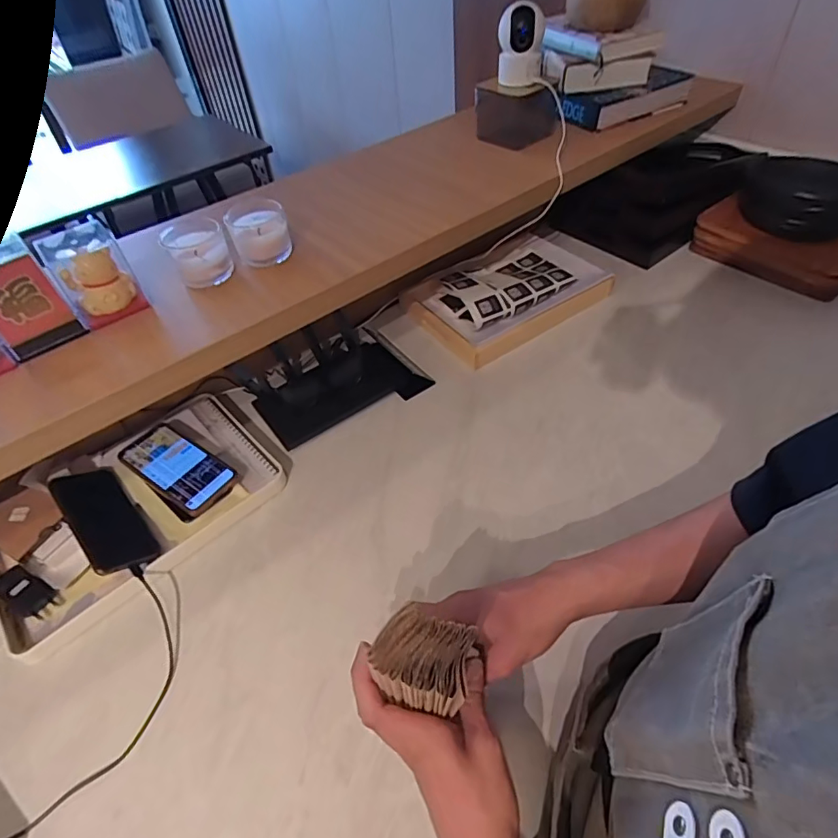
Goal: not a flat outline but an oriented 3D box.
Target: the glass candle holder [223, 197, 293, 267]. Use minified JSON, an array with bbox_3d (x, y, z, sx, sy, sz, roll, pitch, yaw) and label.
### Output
[{"bbox_3d":[-0.219,-0.257,0.700,0.076,0.062,0.075,-18,49,-11],"label":"glass candle holder"}]

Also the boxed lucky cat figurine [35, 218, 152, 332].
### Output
[{"bbox_3d":[-0.399,-0.179,0.621,0.075,0.099,0.068,-30,52,-20],"label":"boxed lucky cat figurine"}]

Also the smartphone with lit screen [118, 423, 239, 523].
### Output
[{"bbox_3d":[-0.324,0.064,0.680,0.157,0.017,0.083,30,56,21],"label":"smartphone with lit screen"}]

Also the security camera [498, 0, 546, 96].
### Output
[{"bbox_3d":[0.167,-0.608,0.835,0.071,0.115,0.082,3,48,8],"label":"security camera"}]

